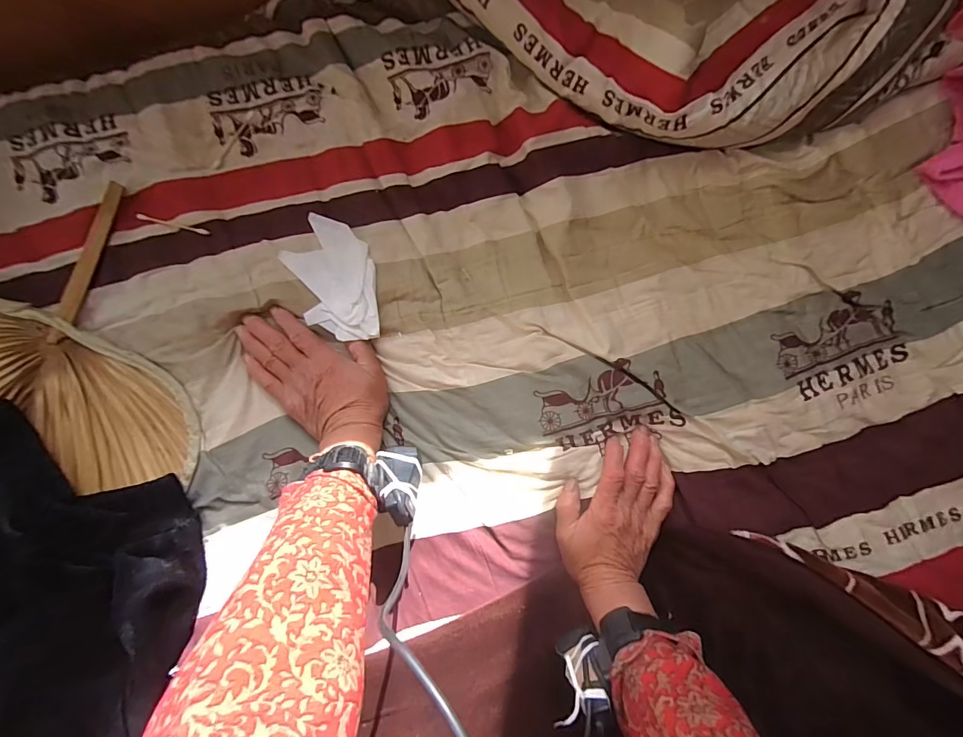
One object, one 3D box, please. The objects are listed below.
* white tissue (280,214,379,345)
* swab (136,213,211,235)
[{"bbox_3d":[-0.152,-0.092,0.442,0.082,0.007,0.132,-24,90,-2],"label":"white tissue"},{"bbox_3d":[-0.315,-0.147,0.432,0.070,0.008,0.006,12,89,-2],"label":"swab"}]

